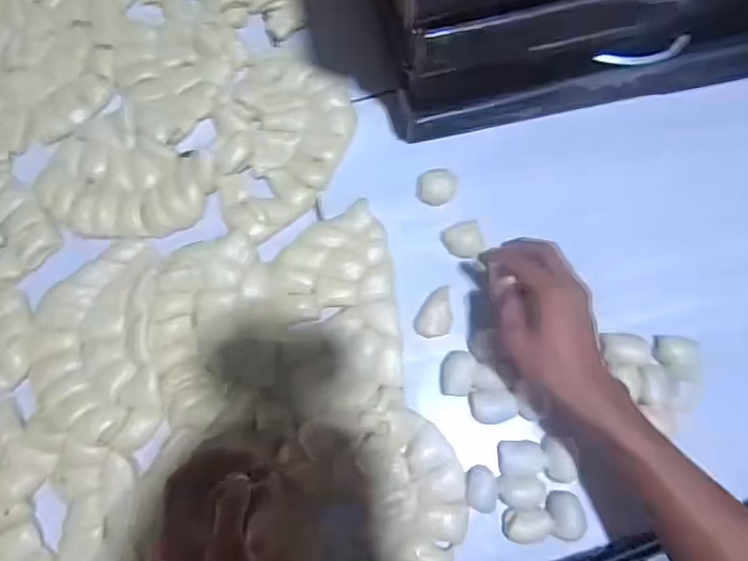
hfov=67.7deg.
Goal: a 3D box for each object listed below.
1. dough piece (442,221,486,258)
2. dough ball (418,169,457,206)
[{"bbox_3d":[0.092,-0.041,0.568,0.037,0.013,0.035,-15,77,-3],"label":"dough piece"},{"bbox_3d":[0.065,-0.095,0.580,0.040,0.034,0.035,-35,78,-7],"label":"dough ball"}]

